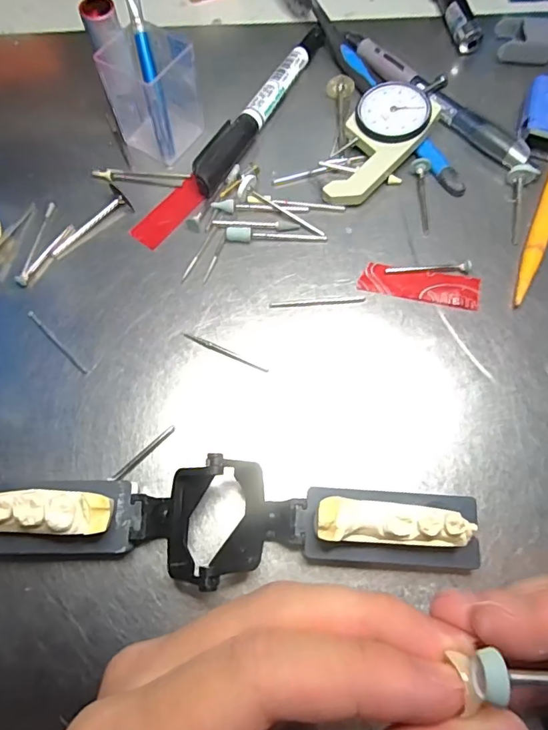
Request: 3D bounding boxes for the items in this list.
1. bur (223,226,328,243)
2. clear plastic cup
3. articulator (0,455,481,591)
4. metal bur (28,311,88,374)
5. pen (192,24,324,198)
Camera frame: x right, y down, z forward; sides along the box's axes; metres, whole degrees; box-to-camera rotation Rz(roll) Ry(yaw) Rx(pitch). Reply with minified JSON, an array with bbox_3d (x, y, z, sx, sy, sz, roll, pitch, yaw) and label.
[{"bbox_3d":[0.001,-0.063,0.233,0.048,0.006,0.005,0,69,0],"label":"bur"},{"bbox_3d":[-0.058,-0.136,0.240,0.033,0.049,0.038,35,73,13],"label":"clear plastic cup"},{"bbox_3d":[-0.017,0.057,0.174,0.184,0.030,0.037,-3,69,-1],"label":"articulator"},{"bbox_3d":[-0.098,-0.011,0.215,0.042,0.004,0.004,43,75,15],"label":"metal bur"},{"bbox_3d":[-0.007,-0.142,0.260,0.017,0.012,0.130,26,71,10],"label":"pen"}]

